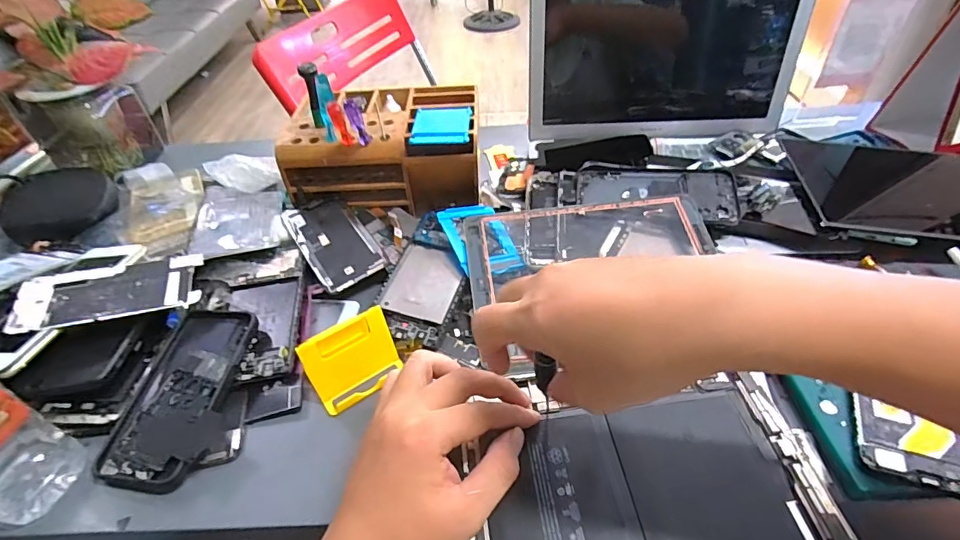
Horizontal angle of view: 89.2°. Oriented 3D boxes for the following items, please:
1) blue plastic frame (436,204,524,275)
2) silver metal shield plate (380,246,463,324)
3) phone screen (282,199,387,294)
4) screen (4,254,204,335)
[{"bbox_3d":[-0.002,-0.032,0.495,0.065,0.010,0.083,-9,60,-32],"label":"blue plastic frame"},{"bbox_3d":[-0.050,0.011,0.458,0.062,0.004,0.084,12,49,12],"label":"silver metal shield plate"},{"bbox_3d":[-0.151,-0.034,0.497,0.064,0.011,0.127,-27,48,-23],"label":"phone screen"},{"bbox_3d":[-0.318,0.020,0.419,0.135,0.007,0.062,-13,46,-19],"label":"screen"}]

